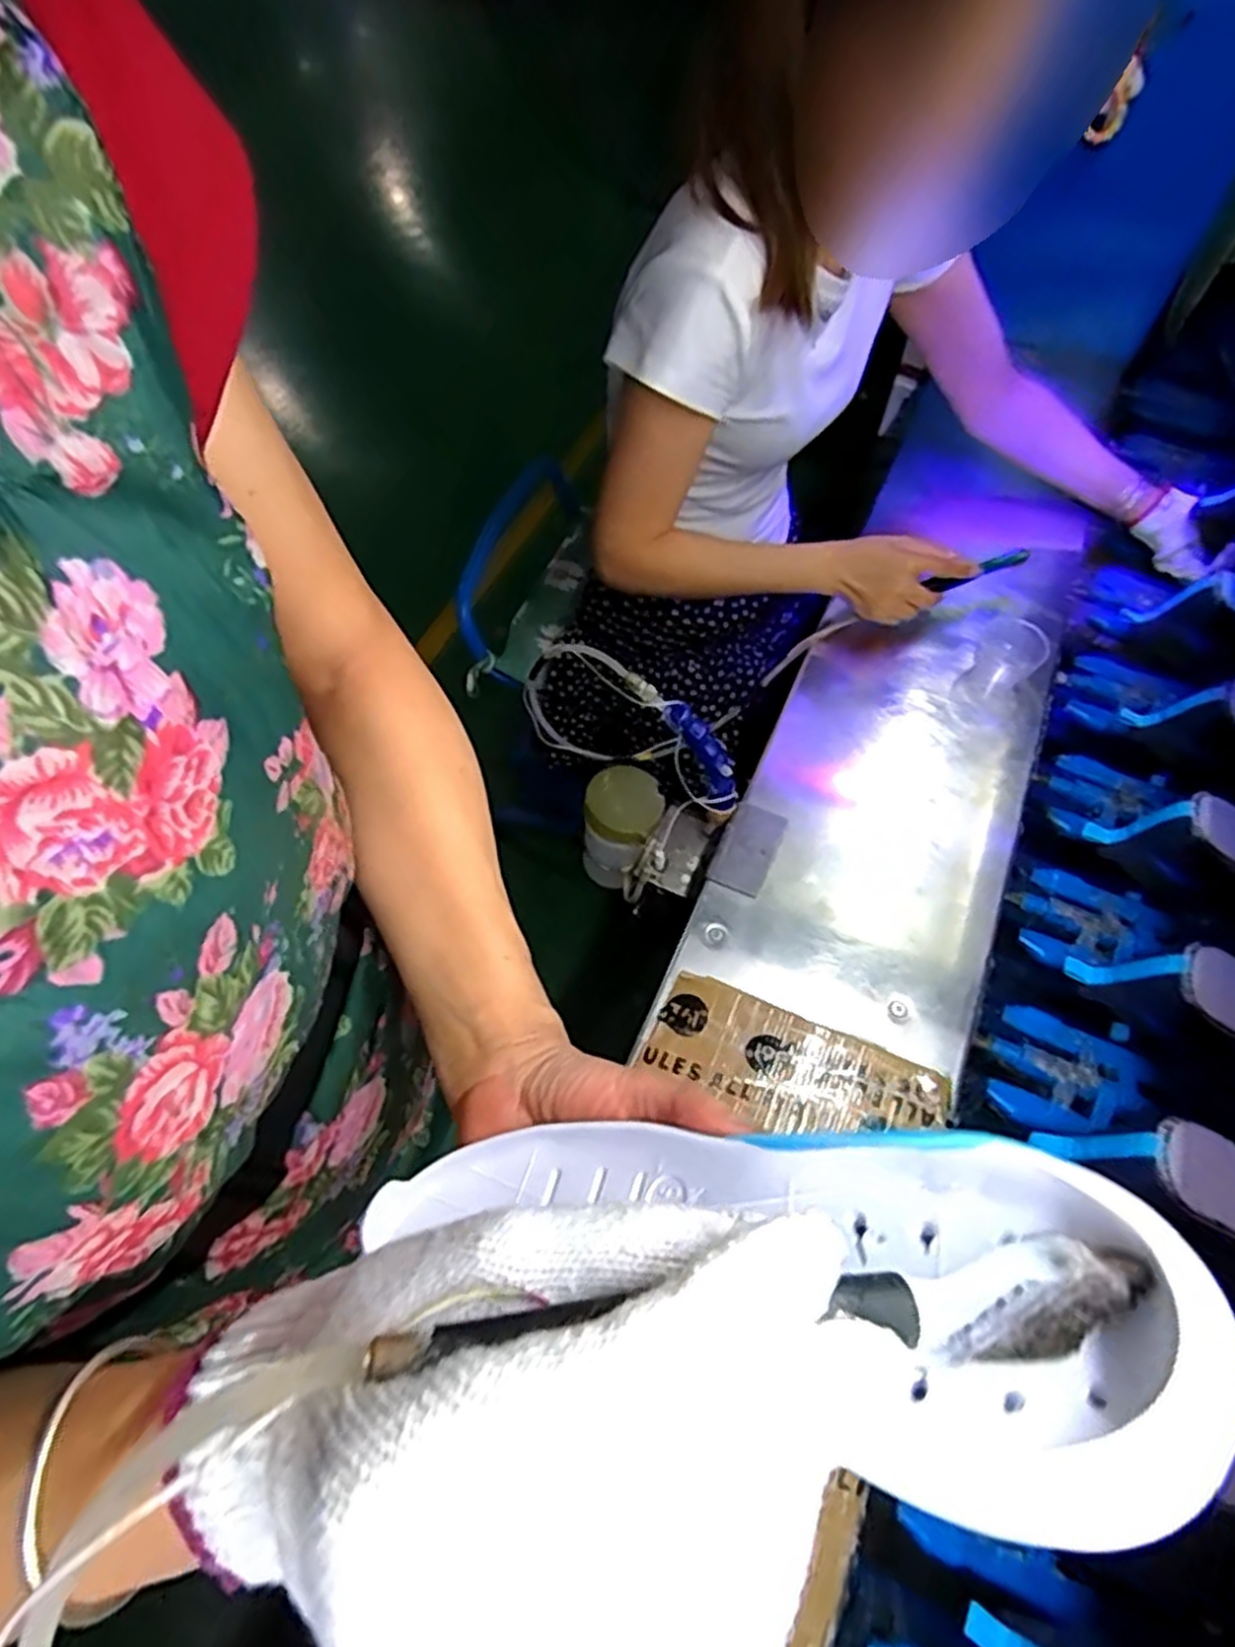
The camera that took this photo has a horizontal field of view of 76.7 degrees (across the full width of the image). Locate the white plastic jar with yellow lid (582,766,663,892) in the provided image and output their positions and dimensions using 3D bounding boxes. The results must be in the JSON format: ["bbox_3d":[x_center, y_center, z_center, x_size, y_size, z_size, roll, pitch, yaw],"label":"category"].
[{"bbox_3d":[0.005,0.003,0.748,0.073,0.099,0.078,-1,63,2],"label":"white plastic jar with yellow lid"}]

